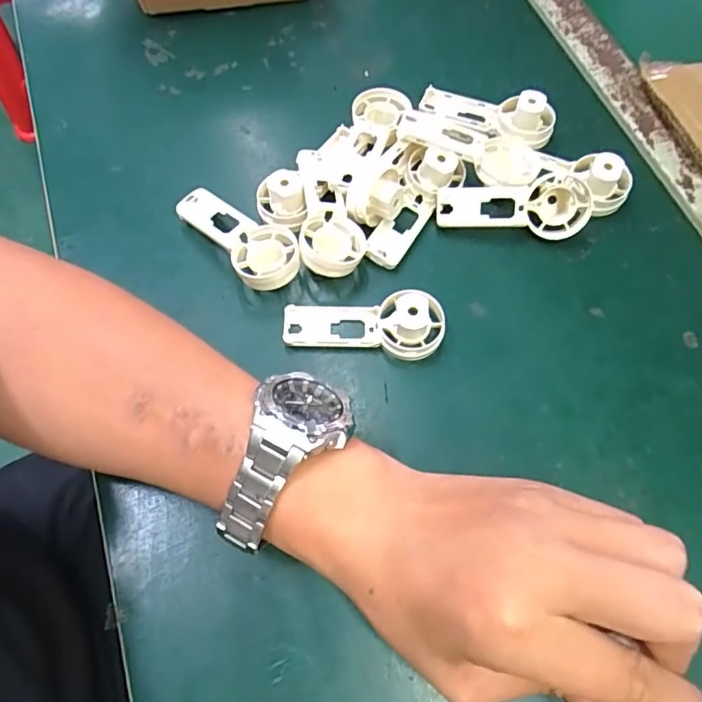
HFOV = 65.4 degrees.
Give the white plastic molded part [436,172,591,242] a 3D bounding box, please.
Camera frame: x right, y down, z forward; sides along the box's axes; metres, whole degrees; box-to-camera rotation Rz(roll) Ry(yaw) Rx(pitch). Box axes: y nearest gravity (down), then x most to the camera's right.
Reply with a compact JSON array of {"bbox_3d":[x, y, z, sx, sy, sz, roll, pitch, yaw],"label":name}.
[{"bbox_3d":[0.102,-0.091,0.348,0.092,0.037,0.021,-2,25,1],"label":"white plastic molded part"}]

